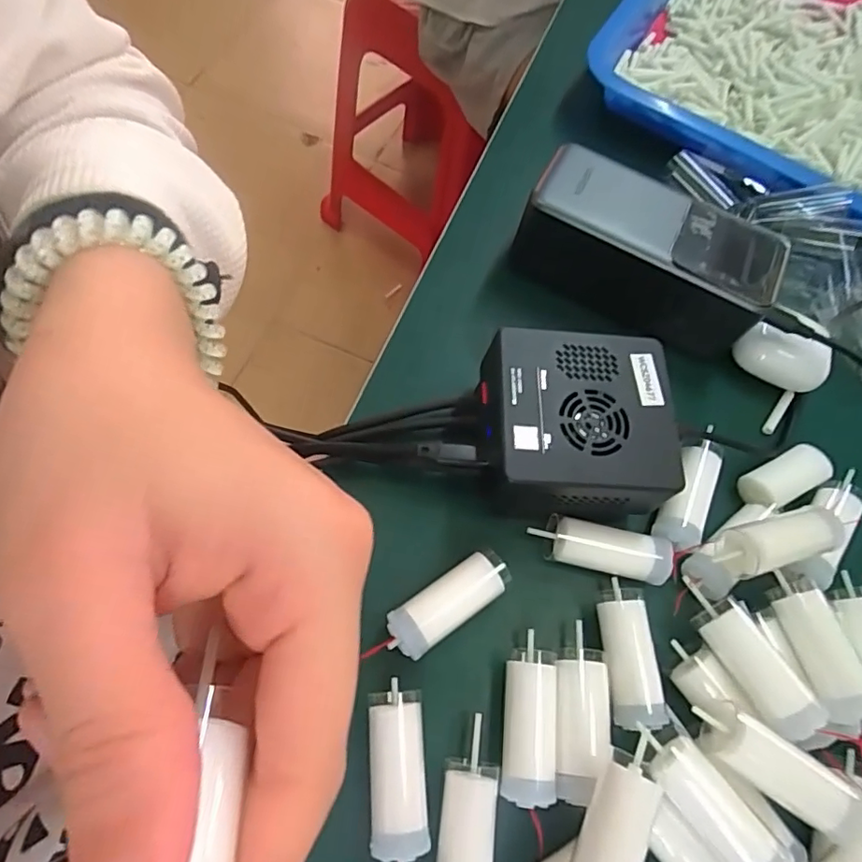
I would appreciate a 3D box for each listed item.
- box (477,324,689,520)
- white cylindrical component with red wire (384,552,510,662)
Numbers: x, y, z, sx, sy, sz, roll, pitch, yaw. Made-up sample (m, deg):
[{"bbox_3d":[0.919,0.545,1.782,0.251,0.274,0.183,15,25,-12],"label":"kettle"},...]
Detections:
[{"bbox_3d":[0.062,-0.001,0.253,0.079,0.043,0.077,3,67,-5],"label":"box"},{"bbox_3d":[0.007,0.072,0.235,0.054,0.018,0.019,-33,74,-18],"label":"white cylindrical component with red wire"}]

